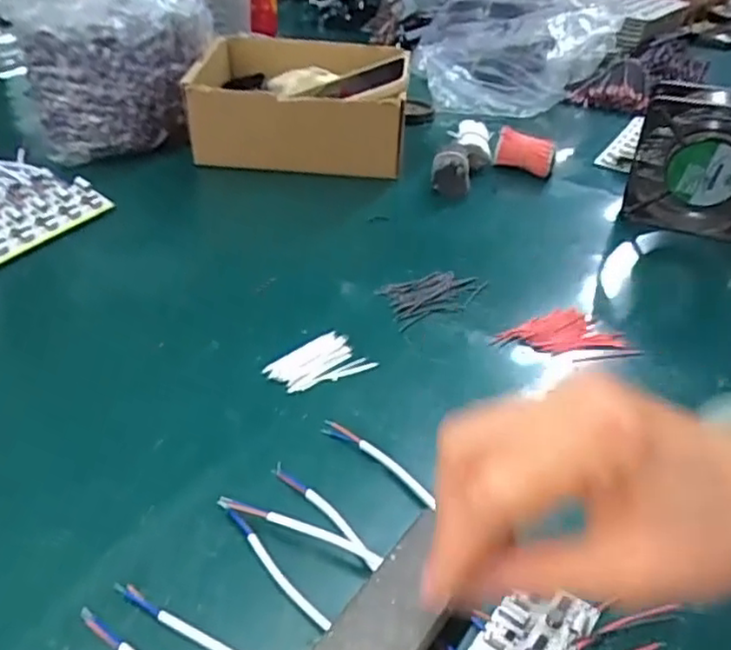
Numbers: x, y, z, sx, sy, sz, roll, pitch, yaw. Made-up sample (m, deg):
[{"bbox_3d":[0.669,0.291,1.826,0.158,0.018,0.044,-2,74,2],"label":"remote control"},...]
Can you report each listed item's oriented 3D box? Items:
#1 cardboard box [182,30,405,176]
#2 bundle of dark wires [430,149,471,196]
[{"bbox_3d":[-0.067,-0.237,0.730,0.213,0.096,0.183,2,35,0],"label":"cardboard box"},{"bbox_3d":[0.084,-0.151,0.668,0.037,0.039,0.039,3,35,1],"label":"bundle of dark wires"}]

